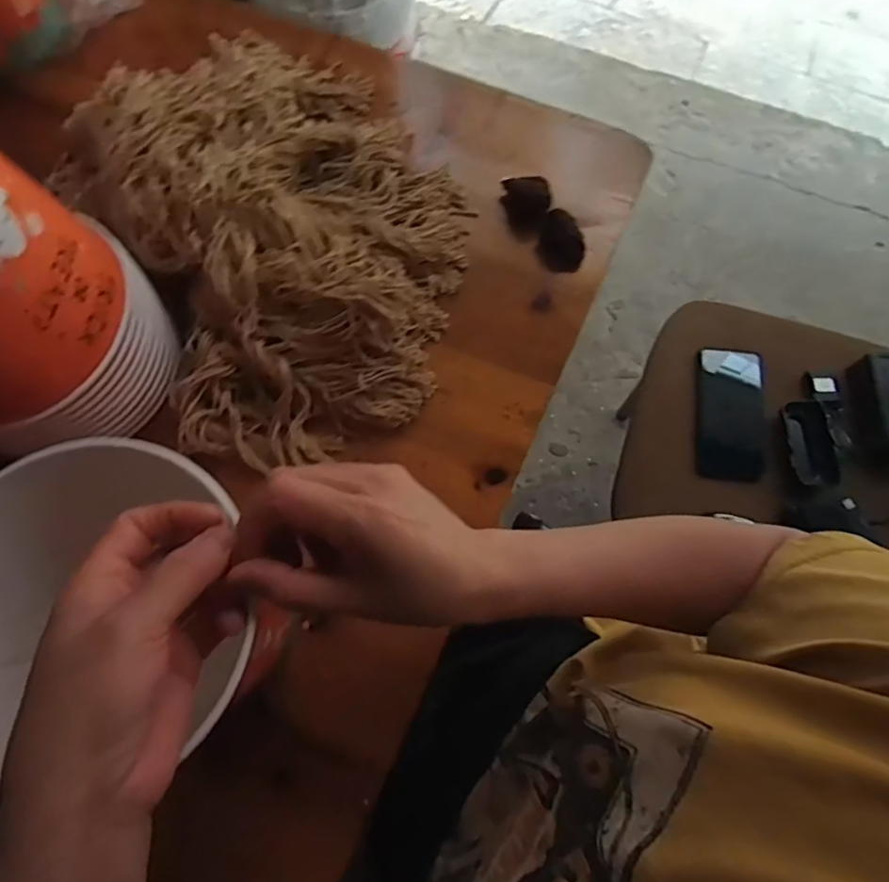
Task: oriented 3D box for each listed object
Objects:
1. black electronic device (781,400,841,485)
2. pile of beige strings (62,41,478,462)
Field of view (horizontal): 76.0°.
[{"bbox_3d":[0.452,0.001,0.698,0.055,0.015,0.108,-2,73,0],"label":"black electronic device"},{"bbox_3d":[-0.122,-0.171,0.439,0.269,0.068,0.343,-29,75,-8],"label":"pile of beige strings"}]

